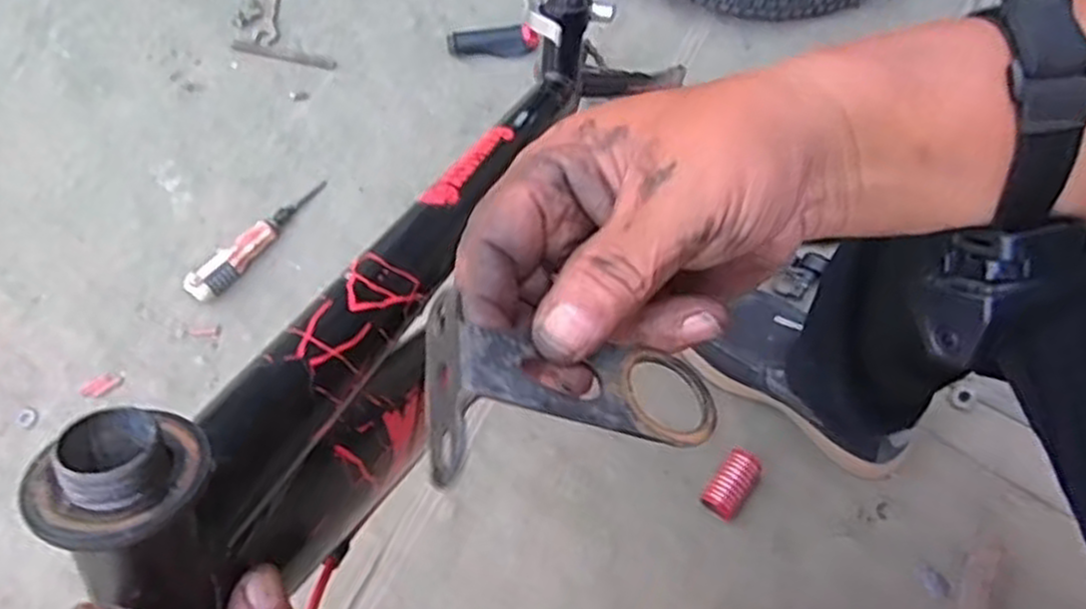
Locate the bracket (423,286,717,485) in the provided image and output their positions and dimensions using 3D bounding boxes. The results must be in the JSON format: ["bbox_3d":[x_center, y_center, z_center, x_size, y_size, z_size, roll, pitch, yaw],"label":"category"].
[{"bbox_3d":[0.009,0.027,0.228,0.088,0.028,0.053,11,67,-19],"label":"bracket"}]

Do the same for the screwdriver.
[{"bbox_3d":[-0.318,-0.077,0.888,0.031,0.038,0.190,36,71,12],"label":"screwdriver"}]

